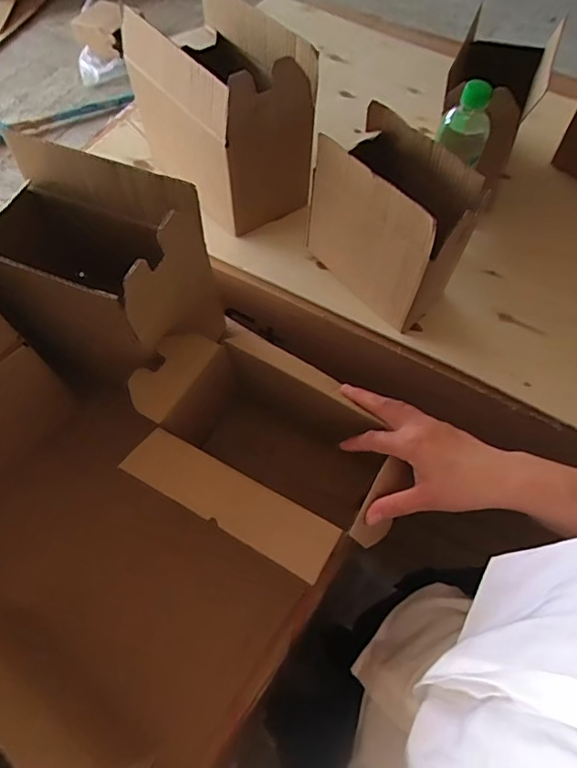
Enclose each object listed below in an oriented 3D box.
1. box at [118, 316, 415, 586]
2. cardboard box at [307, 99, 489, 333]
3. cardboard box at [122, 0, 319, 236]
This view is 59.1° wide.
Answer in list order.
[{"bbox_3d":[-0.023,0.068,0.497,0.251,0.125,0.178,27,64,13],"label":"box"},{"bbox_3d":[0.130,-0.207,0.631,0.121,0.174,0.199,-39,69,-20],"label":"cardboard box"},{"bbox_3d":[-0.089,-0.375,0.701,0.144,0.209,0.233,-39,69,-20],"label":"cardboard box"}]

